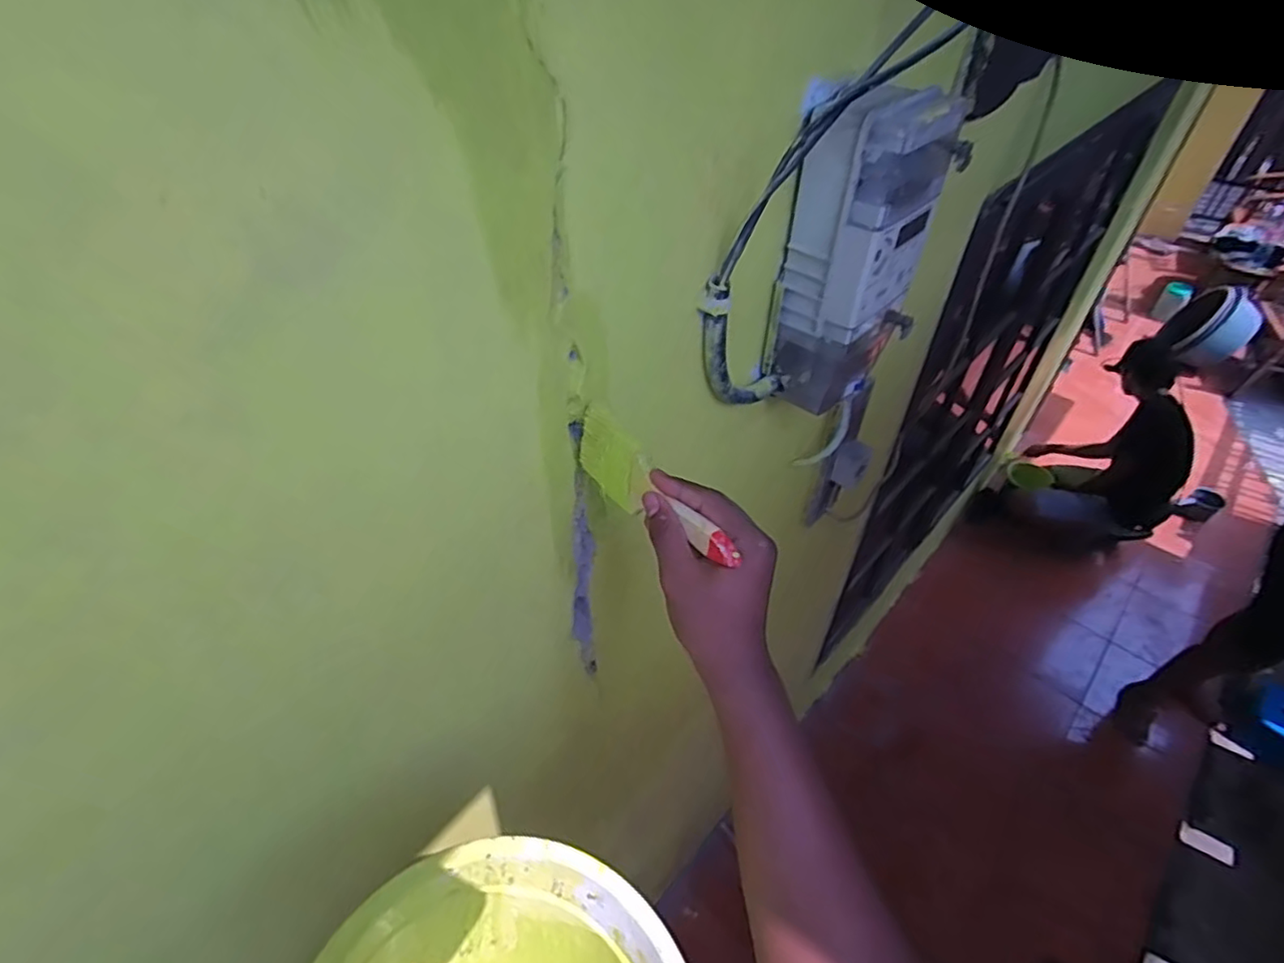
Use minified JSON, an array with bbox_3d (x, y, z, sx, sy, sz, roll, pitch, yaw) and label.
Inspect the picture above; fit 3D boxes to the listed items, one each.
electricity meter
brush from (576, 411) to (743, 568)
[{"bbox_3d":[0.217,-0.219,0.609,0.141,0.277,0.082,-29,51,-26],"label":"electricity meter"},{"bbox_3d":[0.004,0.008,0.444,0.009,0.056,0.172,-15,40,-38],"label":"brush"}]

